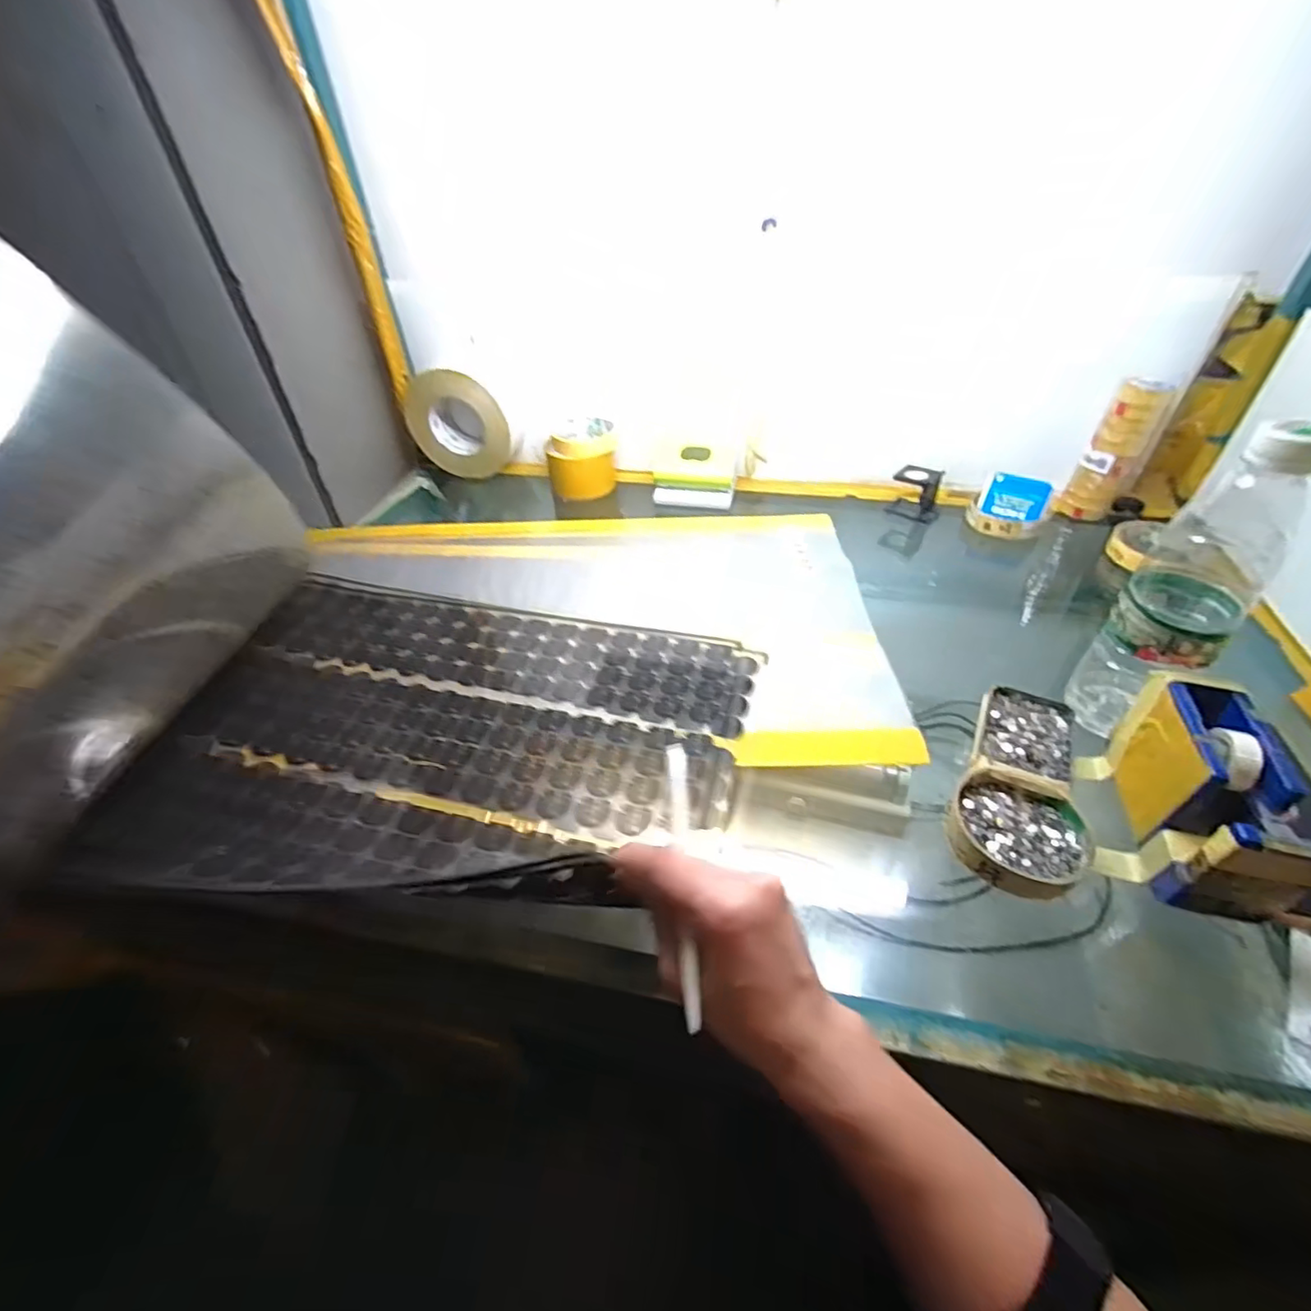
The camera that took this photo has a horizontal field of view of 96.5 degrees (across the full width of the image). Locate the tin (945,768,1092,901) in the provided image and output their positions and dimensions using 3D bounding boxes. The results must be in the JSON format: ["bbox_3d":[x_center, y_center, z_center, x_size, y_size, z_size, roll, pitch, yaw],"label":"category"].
[{"bbox_3d":[0.231,0.114,0.376,0.078,0.018,0.078,-2,42,1],"label":"tin"}]

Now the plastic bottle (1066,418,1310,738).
[{"bbox_3d":[0.349,-0.038,0.384,0.067,0.220,0.062,-31,49,-28],"label":"plastic bottle"}]

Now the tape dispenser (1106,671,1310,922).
[{"bbox_3d":[0.336,0.084,0.358,0.049,0.079,0.137,12,44,16],"label":"tape dispenser"}]

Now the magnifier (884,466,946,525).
[{"bbox_3d":[0.315,-0.196,0.706,0.059,0.061,0.043,18,46,22],"label":"magnifier"}]

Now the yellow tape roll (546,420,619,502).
[{"bbox_3d":[-0.094,-0.254,0.766,0.088,0.077,0.095,-5,42,-3],"label":"yellow tape roll"}]

